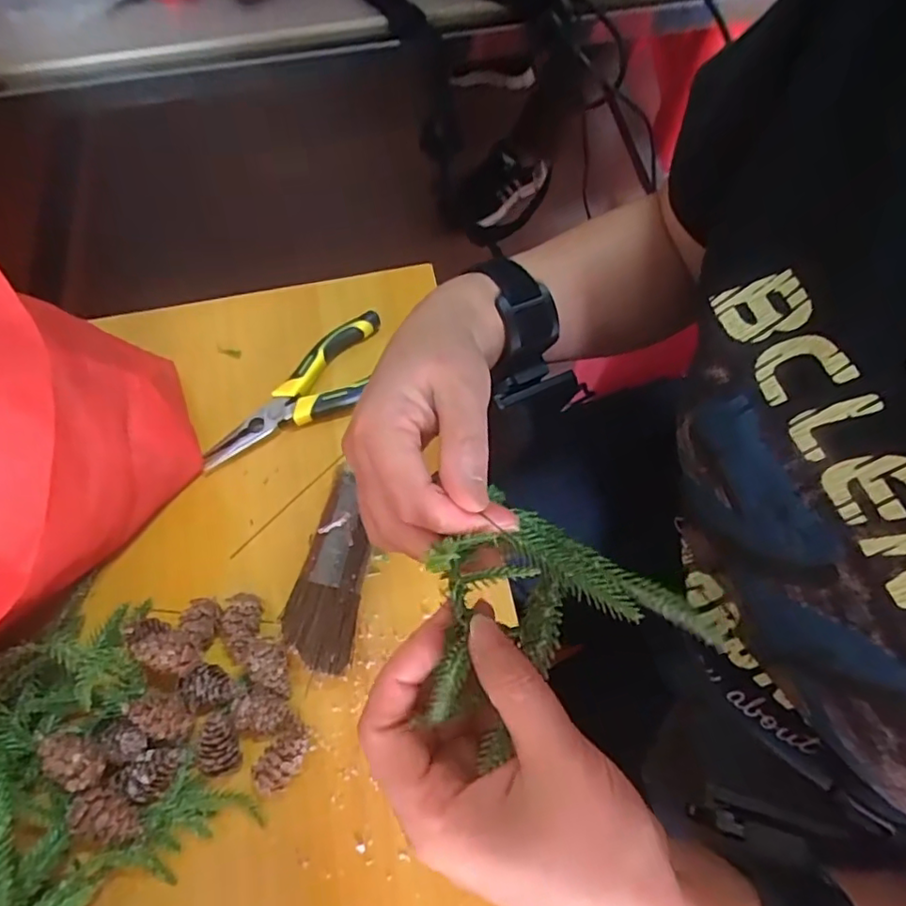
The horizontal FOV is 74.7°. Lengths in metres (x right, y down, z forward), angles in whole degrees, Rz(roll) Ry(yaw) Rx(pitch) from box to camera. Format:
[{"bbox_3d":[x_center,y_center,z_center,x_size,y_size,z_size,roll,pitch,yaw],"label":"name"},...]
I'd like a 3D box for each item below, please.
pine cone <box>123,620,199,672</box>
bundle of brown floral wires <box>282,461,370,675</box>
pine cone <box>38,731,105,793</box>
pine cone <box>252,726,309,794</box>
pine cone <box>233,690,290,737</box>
[{"bbox_3d":[-0.161,0.107,0.330,0.044,0.018,0.021,17,67,9],"label":"pine cone"},{"bbox_3d":[-0.071,0.071,0.361,0.038,0.030,0.114,9,66,5],"label":"bundle of brown floral wires"},{"bbox_3d":[-0.192,0.156,0.304,0.034,0.023,0.020,23,68,11],"label":"pine cone"},{"bbox_3d":[-0.091,0.166,0.322,0.020,0.020,0.033,31,70,14],"label":"pine cone"},{"bbox_3d":[-0.105,0.145,0.331,0.027,0.017,0.021,12,66,7],"label":"pine cone"}]

